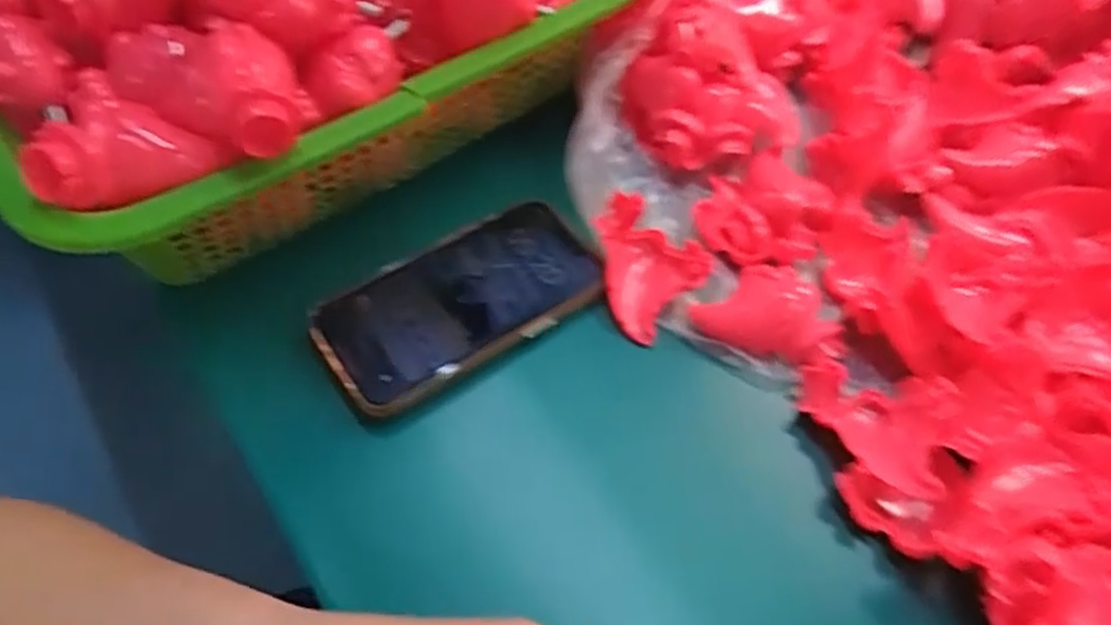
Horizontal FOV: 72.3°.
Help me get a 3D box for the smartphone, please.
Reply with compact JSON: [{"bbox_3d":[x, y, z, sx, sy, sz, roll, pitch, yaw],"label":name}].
[{"bbox_3d":[-0.051,-0.006,0.396,0.143,0.017,0.076,-28,62,-20],"label":"smartphone"}]

